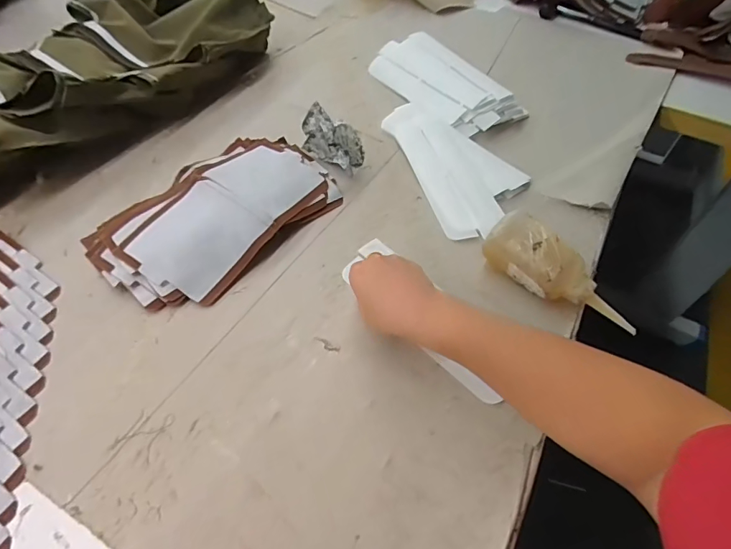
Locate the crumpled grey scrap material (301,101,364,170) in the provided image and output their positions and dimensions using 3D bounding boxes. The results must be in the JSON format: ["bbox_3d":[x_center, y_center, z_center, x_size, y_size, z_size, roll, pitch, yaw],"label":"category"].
[{"bbox_3d":[-0.044,-0.175,0.590,0.028,0.080,0.101,-37,63,-26],"label":"crumpled grey scrap material"}]

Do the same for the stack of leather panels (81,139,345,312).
[{"bbox_3d":[-0.169,-0.083,0.528,0.177,0.032,0.289,37,60,22],"label":"stack of leather panels"}]

